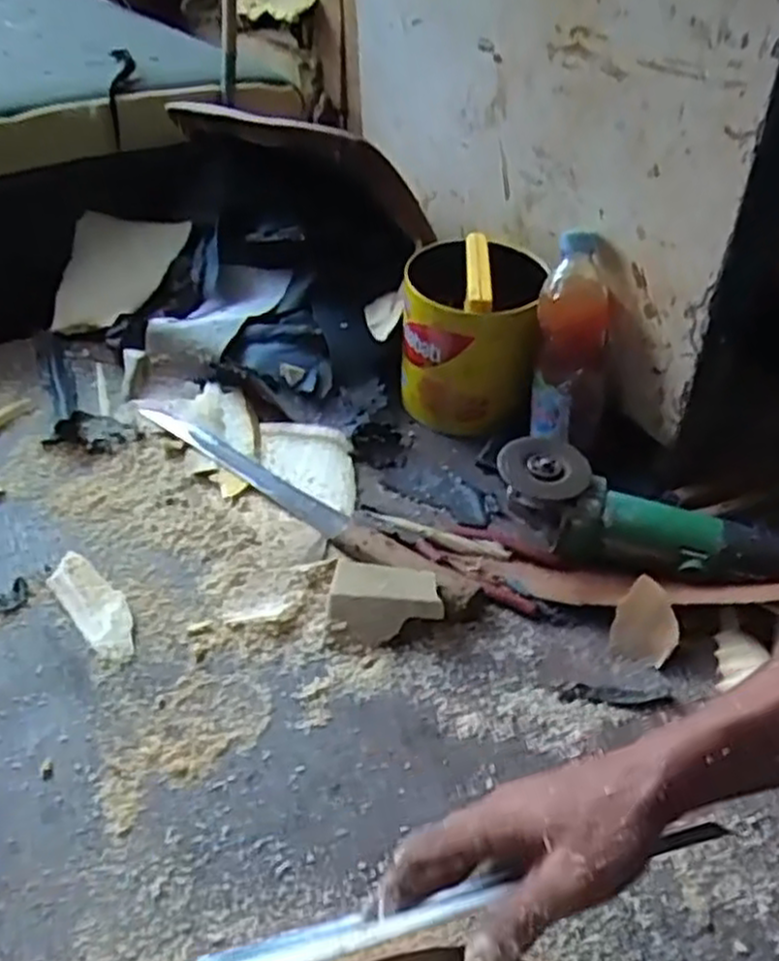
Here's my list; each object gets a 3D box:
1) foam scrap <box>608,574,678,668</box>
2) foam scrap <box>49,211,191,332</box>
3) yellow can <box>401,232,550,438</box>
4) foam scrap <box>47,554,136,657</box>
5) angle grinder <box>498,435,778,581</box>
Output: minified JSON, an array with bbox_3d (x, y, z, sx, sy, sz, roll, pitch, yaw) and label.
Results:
[{"bbox_3d":[0.213,0.117,0.644,0.049,0.007,0.069,14,79,13],"label":"foam scrap"},{"bbox_3d":[-0.378,-0.297,1.082,0.132,0.183,0.035,13,28,-35],"label":"foam scrap"},{"bbox_3d":[0.083,-0.159,0.838,0.137,0.163,0.148,-1,43,-2],"label":"yellow can"},{"bbox_3d":[-0.257,0.107,0.673,0.044,0.006,0.125,-30,51,-29],"label":"foam scrap"},{"bbox_3d":[0.235,0.035,0.694,0.281,0.078,0.086,10,44,9],"label":"angle grinder"}]

